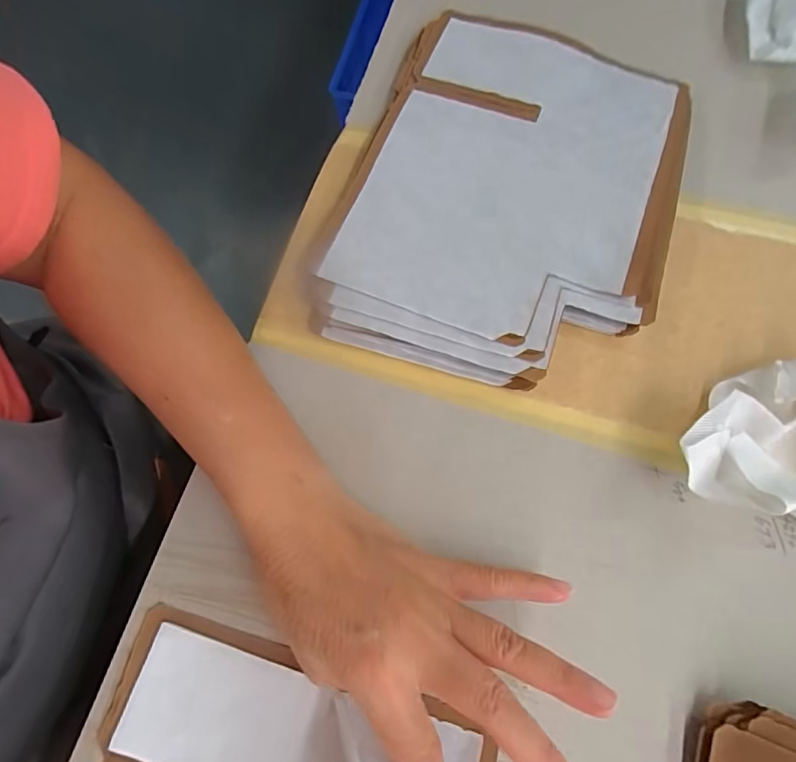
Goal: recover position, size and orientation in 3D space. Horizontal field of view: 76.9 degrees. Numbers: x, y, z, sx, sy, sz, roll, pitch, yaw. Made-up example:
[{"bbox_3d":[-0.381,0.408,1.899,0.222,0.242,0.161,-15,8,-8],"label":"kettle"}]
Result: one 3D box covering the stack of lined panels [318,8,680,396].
[{"bbox_3d":[0.077,-0.127,0.337,0.199,0.018,0.263,17,74,6],"label":"stack of lined panels"}]

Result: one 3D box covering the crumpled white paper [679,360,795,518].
[{"bbox_3d":[0.214,0.031,0.271,0.127,0.039,0.084,-27,74,-7],"label":"crumpled white paper"}]

